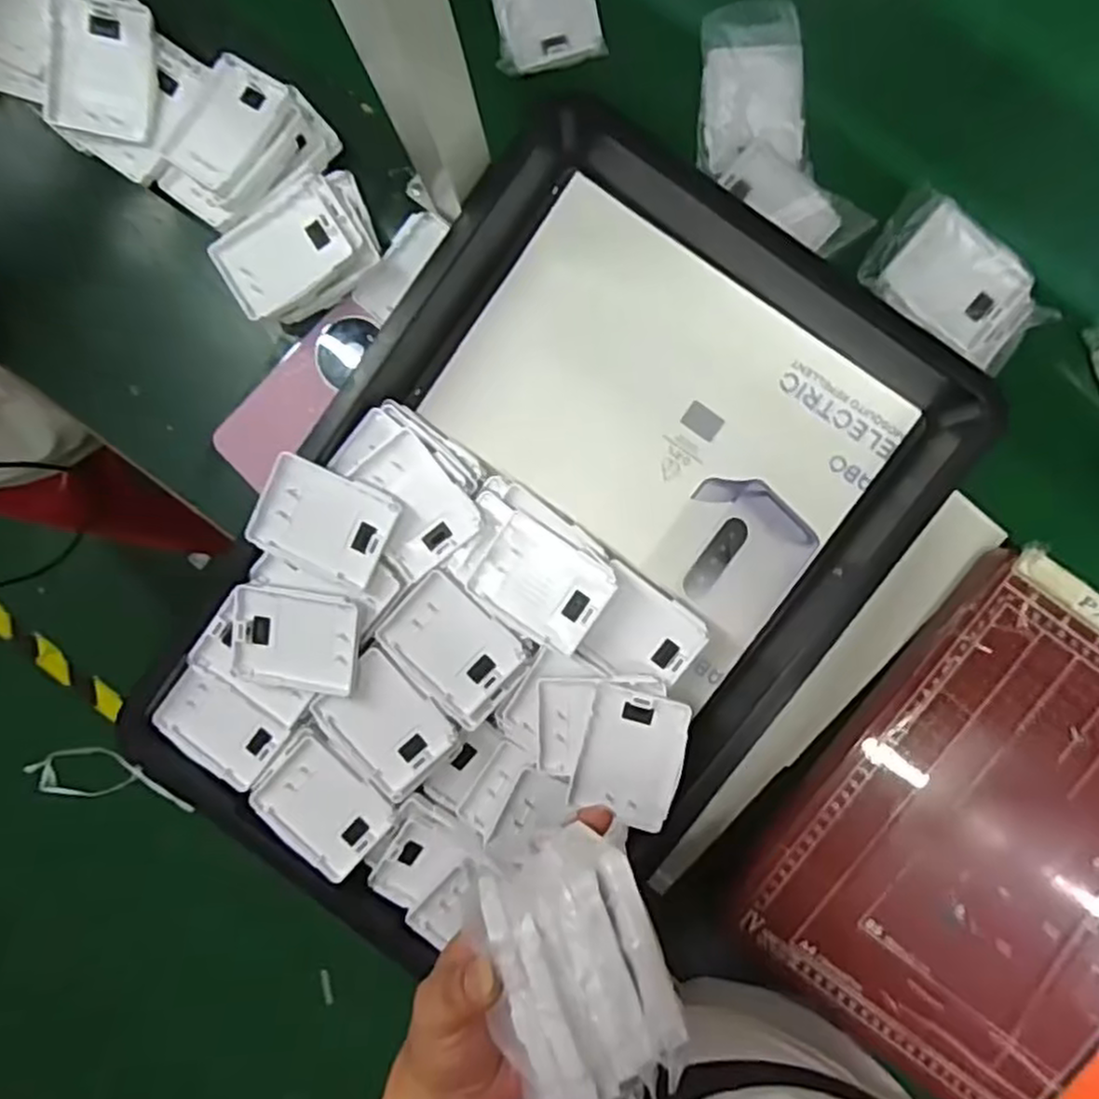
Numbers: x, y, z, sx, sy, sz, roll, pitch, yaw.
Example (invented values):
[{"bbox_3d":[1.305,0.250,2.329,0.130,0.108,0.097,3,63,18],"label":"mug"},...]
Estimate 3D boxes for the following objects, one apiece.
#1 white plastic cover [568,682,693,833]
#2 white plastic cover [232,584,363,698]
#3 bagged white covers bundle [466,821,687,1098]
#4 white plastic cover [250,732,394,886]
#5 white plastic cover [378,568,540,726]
[{"bbox_3d":[0.055,0.138,0.494,0.066,0.017,0.087,14,93,3],"label":"white plastic cover"},{"bbox_3d":[-0.175,0.063,0.506,0.088,0.011,0.069,6,98,6],"label":"white plastic cover"},{"bbox_3d":[0.016,0.200,0.343,0.079,0.064,0.127,-17,91,4],"label":"bagged white covers bundle"},{"bbox_3d":[-0.162,0.183,0.520,0.091,0.013,0.070,42,94,2],"label":"white plastic cover"},{"bbox_3d":[-0.067,0.070,0.506,0.094,0.006,0.071,43,94,2],"label":"white plastic cover"}]

